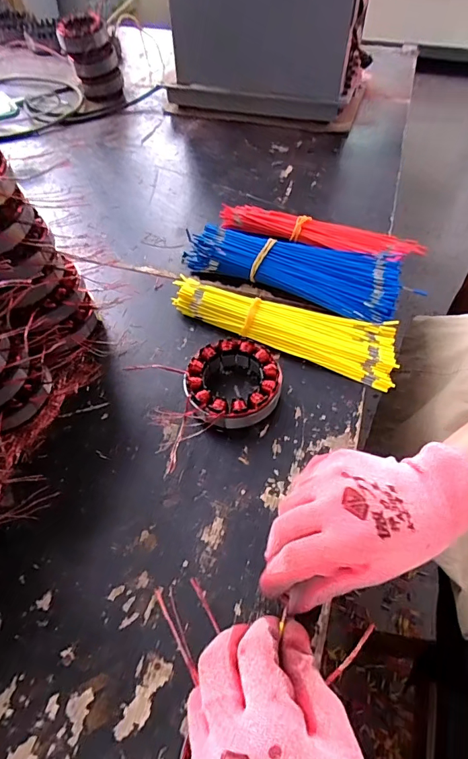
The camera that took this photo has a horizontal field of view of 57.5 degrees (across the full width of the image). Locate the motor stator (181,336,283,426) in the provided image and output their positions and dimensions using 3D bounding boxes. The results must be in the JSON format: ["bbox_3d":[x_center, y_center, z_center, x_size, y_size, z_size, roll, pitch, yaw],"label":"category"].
[{"bbox_3d":[-0.001,0.004,0.398,0.086,0.033,0.086,0,53,-1],"label":"motor stator"}]

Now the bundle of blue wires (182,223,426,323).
[{"bbox_3d":[0.066,-0.128,0.500,0.255,0.037,0.091,18,55,12],"label":"bundle of blue wires"}]

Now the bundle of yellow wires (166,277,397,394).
[{"bbox_3d":[0.052,-0.061,0.456,0.244,0.025,0.071,22,56,15],"label":"bundle of yellow wires"}]

